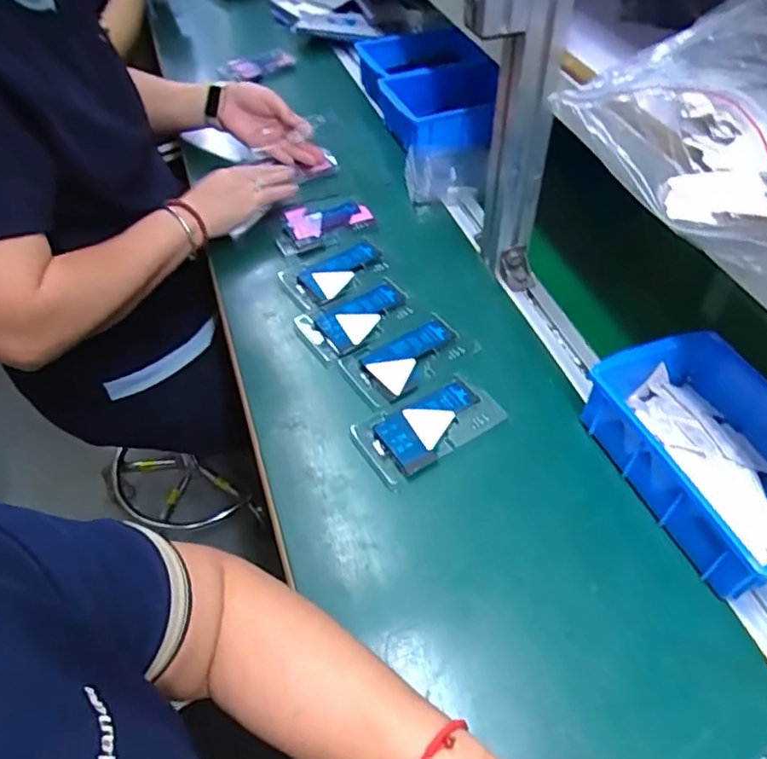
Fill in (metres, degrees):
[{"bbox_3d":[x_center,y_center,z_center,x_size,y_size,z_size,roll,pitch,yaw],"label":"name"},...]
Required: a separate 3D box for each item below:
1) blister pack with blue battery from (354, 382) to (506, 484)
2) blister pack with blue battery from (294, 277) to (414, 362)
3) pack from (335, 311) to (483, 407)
[{"bbox_3d":[0.042,0.042,0.555,0.127,0.007,0.064,-23,52,-17],"label":"blister pack with blue battery"},{"bbox_3d":[-0.026,-0.065,0.650,0.117,0.009,0.071,-29,54,-21],"label":"blister pack with blue battery"},{"bbox_3d":[0.026,-0.022,0.611,0.121,0.008,0.071,-29,54,-21],"label":"pack"}]

